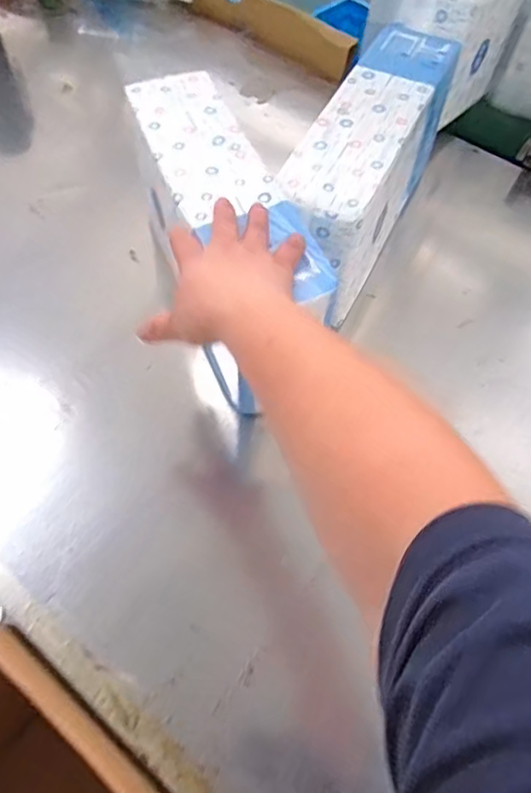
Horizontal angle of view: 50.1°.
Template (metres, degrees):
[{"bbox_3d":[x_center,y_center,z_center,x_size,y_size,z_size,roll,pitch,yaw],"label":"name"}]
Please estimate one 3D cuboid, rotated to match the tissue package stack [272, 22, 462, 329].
[{"bbox_3d":[0.103,-0.234,0.595,0.083,0.143,0.294,24,61,12],"label":"tissue package stack"}]

